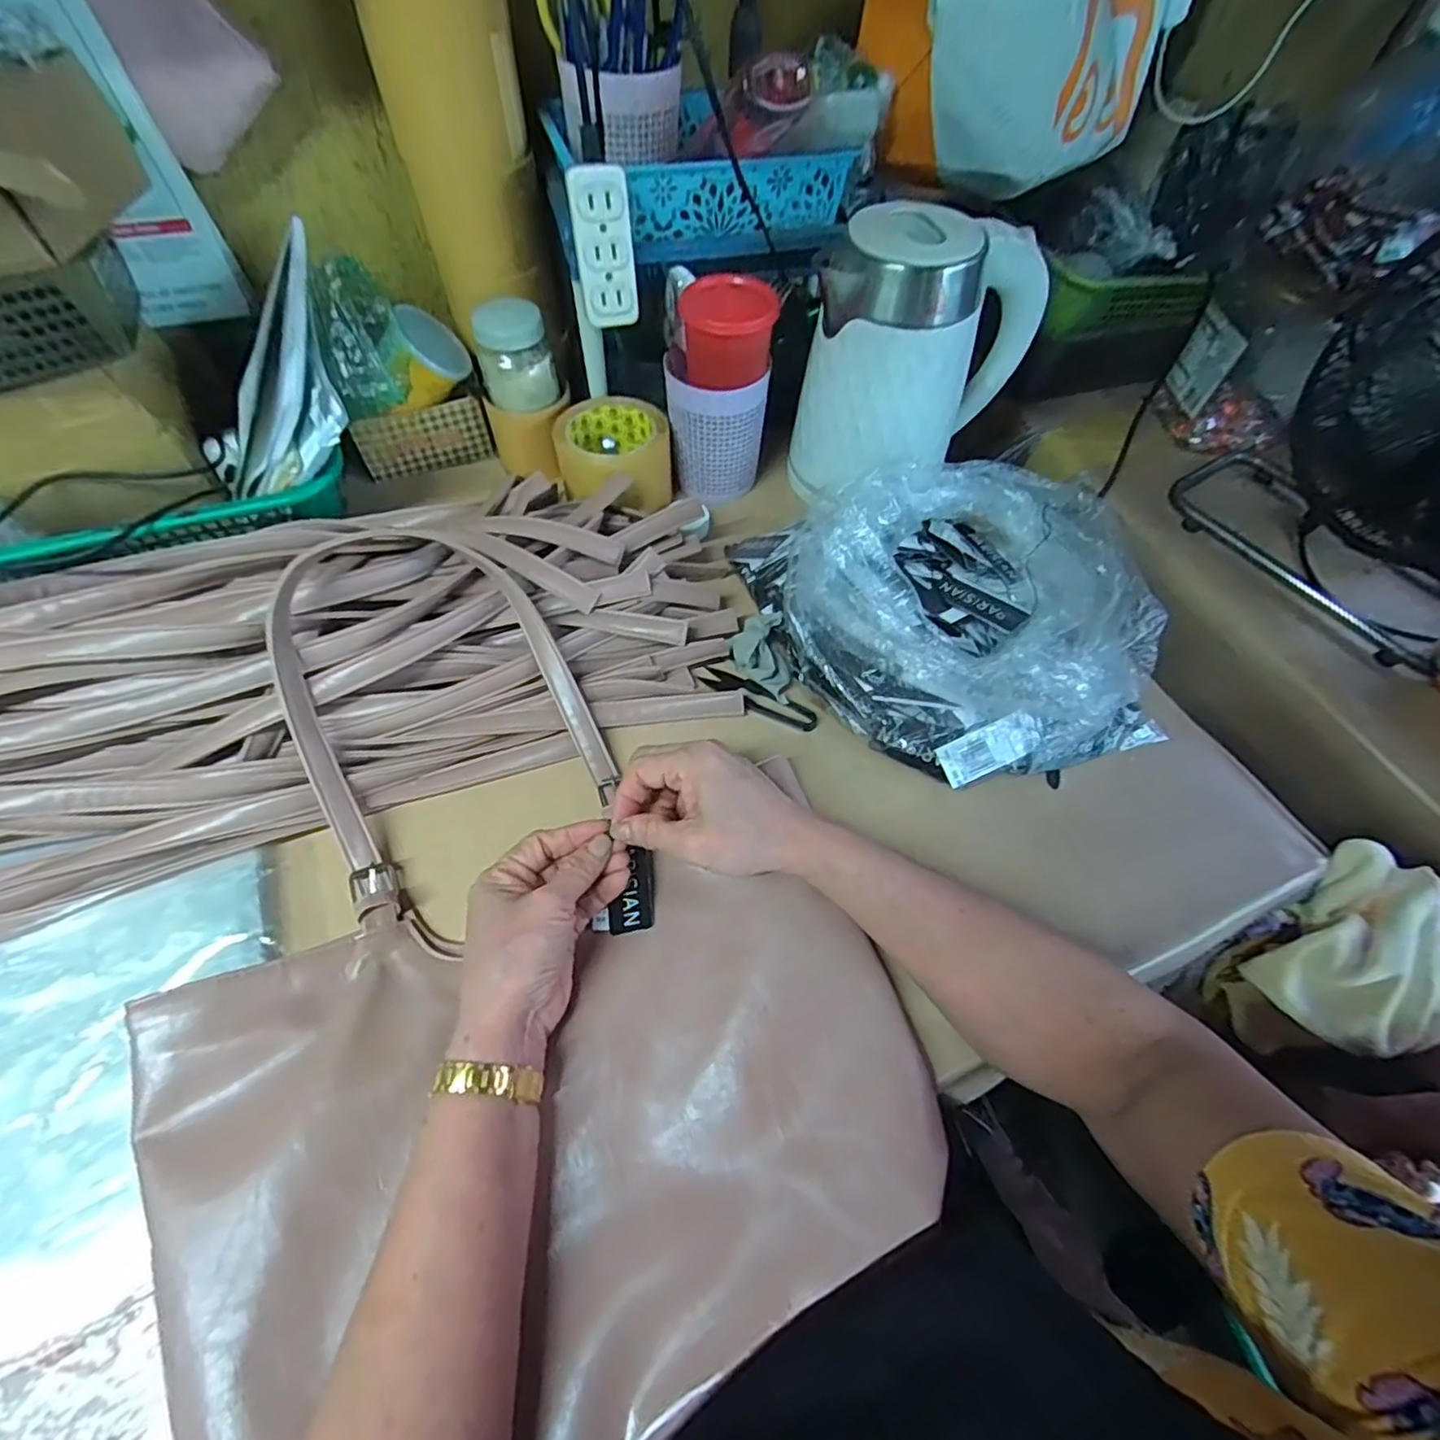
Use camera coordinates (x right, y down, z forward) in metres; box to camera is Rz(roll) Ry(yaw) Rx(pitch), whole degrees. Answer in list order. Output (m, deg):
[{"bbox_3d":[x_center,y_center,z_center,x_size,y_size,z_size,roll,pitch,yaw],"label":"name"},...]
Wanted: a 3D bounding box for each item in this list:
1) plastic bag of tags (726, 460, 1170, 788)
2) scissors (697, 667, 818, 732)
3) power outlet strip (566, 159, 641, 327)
[{"bbox_3d":[0.172,-0.085,0.480,0.266,0.128,0.254,-10,58,-7],"label":"plastic bag of tags"},{"bbox_3d":[0.030,-0.016,0.493,0.097,0.015,0.019,28,62,14],"label":"scissors"},{"bbox_3d":[-0.087,-0.358,0.479,0.041,0.096,0.022,1,59,-2],"label":"power outlet strip"}]

